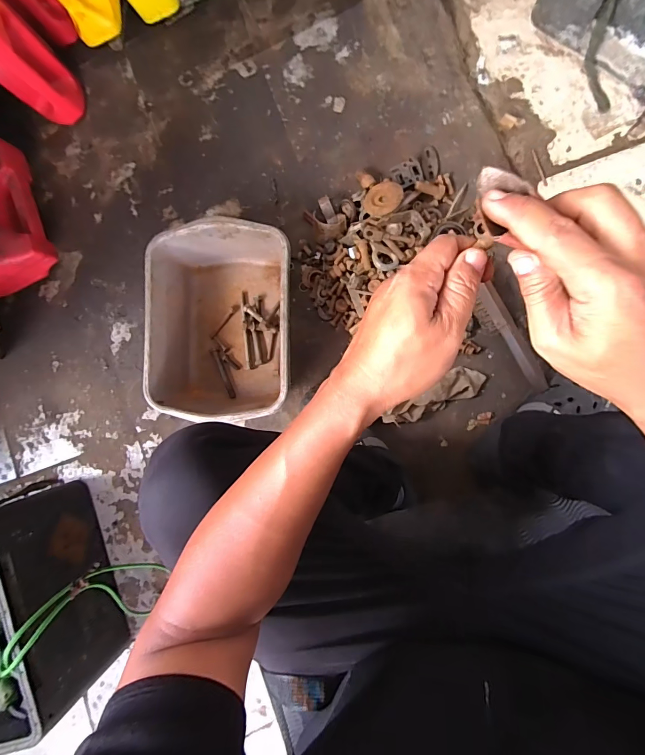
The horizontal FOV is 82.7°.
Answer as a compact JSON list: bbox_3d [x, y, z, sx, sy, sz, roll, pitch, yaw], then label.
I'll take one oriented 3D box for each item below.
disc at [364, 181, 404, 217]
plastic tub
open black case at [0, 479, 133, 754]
[{"bbox_3d":[0.109,-0.324,0.668,0.074,0.009,0.063,7,86,33],"label":"disc"},{"bbox_3d":[-0.184,-0.102,0.698,0.260,0.145,0.346,2,91,7],"label":"plastic tub"},{"bbox_3d":[-0.593,0.424,0.682,0.368,0.250,0.358,-16,87,8],"label":"open black case"}]

